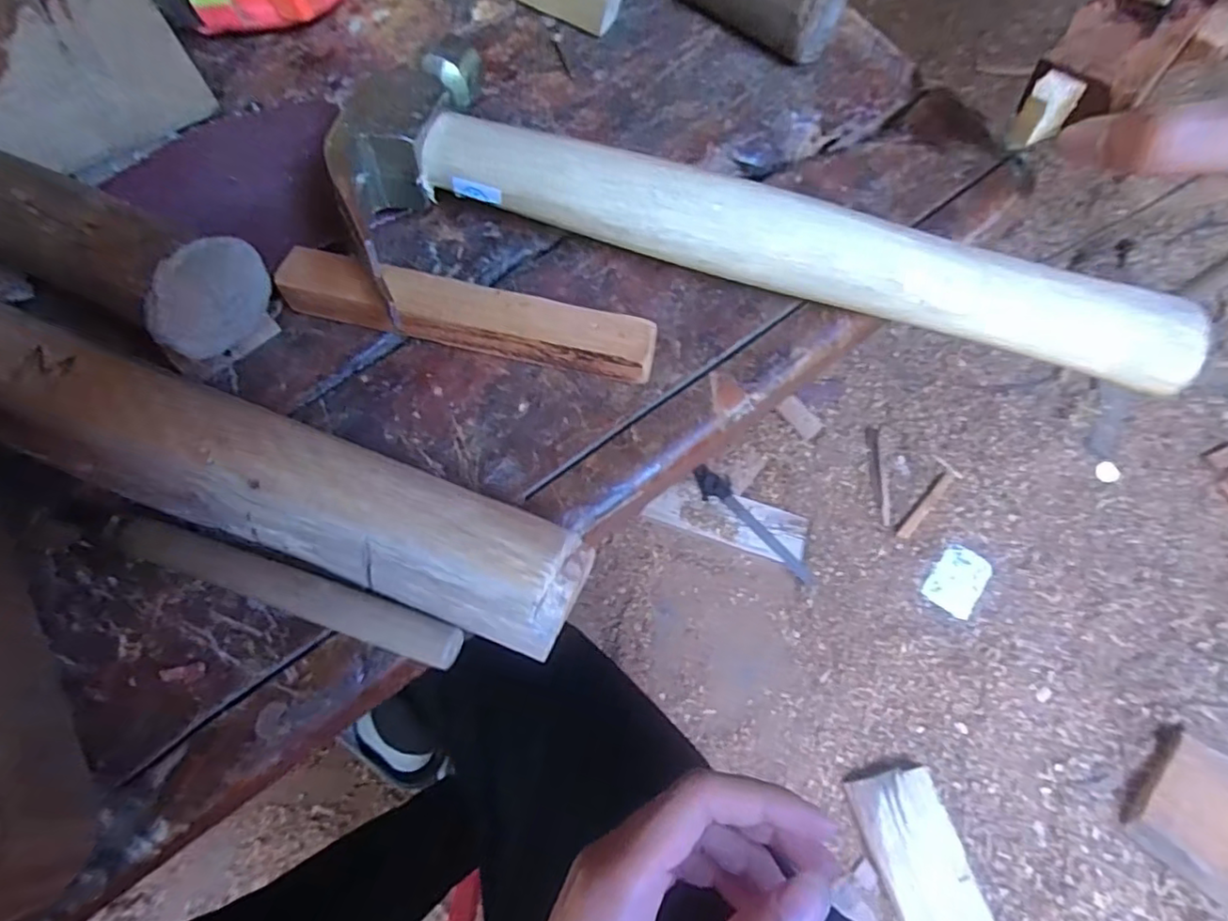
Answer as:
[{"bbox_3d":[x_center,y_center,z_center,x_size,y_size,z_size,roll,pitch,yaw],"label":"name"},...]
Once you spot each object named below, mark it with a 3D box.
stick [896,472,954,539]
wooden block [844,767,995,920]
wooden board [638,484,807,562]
[{"bbox_3d":[0.558,0.078,1.099,0.023,0.005,0.160,42,75,12],"label":"stick"},{"bbox_3d":[0.457,0.600,0.913,0.128,0.041,0.264,-19,73,-8],"label":"wooden block"},{"bbox_3d":[0.201,0.102,1.077,0.277,0.015,0.089,18,76,-1],"label":"wooden board"}]

